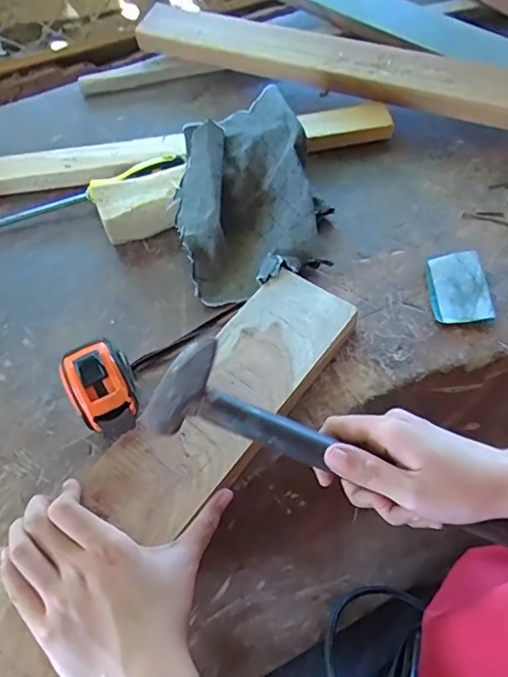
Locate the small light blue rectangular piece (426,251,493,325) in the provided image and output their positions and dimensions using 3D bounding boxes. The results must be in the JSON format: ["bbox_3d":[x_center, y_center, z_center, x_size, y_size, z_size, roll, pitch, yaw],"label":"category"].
[{"bbox_3d":[0.176,-0.044,0.454,0.044,0.015,0.069,-3,57,3],"label":"small light blue rectangular piece"}]

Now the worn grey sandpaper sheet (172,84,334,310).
[{"bbox_3d":[-0.006,-0.145,0.501,0.143,0.066,0.206,-13,57,-3],"label":"worn grey sandpaper sheet"}]

